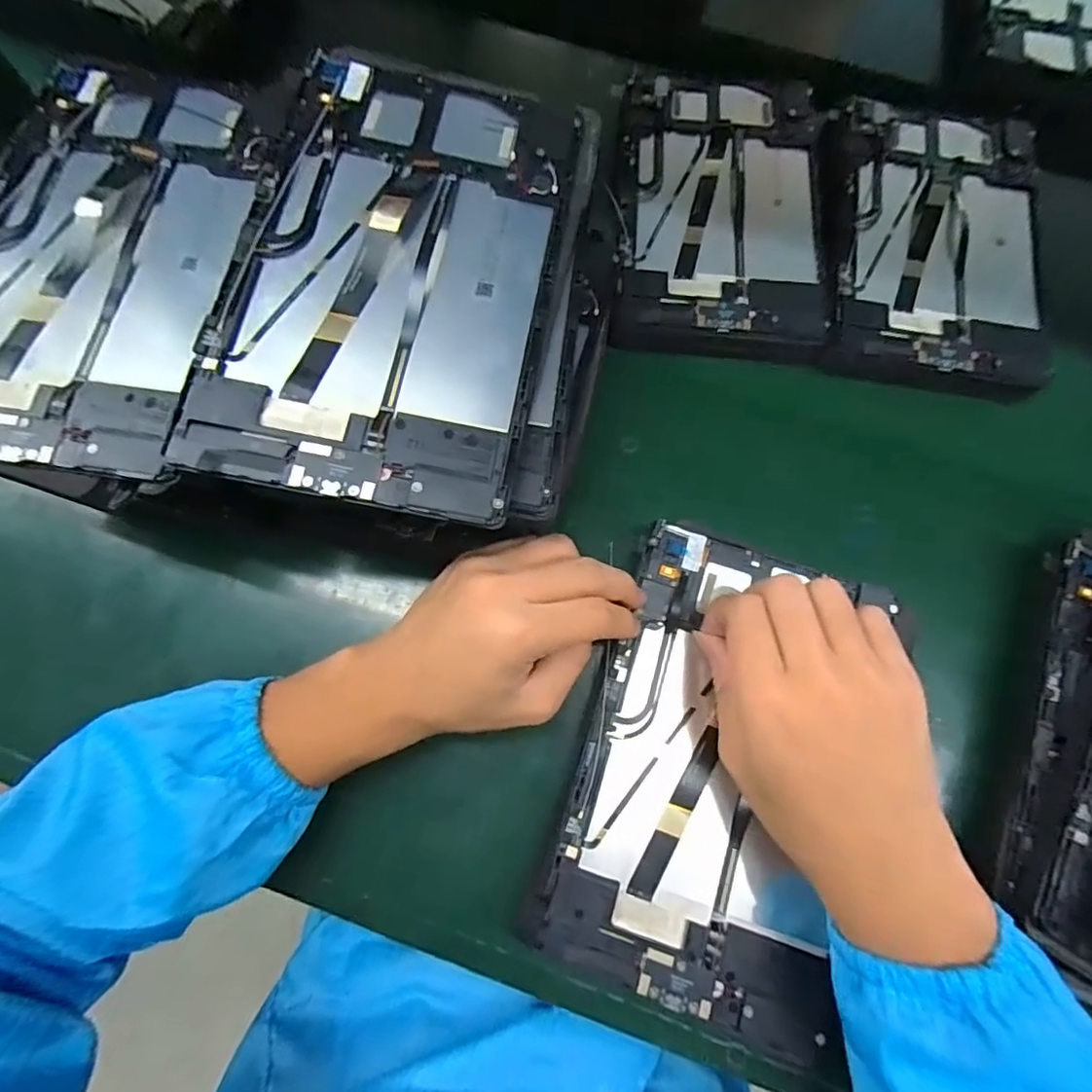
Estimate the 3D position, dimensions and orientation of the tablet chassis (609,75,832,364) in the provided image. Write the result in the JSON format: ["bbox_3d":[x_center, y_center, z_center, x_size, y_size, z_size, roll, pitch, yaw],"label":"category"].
[{"bbox_3d":[0.132,-0.253,0.410,0.154,0.010,0.252,4,74,0],"label":"tablet chassis"}]

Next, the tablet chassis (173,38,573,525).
[{"bbox_3d":[-0.072,-0.134,0.267,0.144,0.007,0.236,11,75,-2],"label":"tablet chassis"}]

